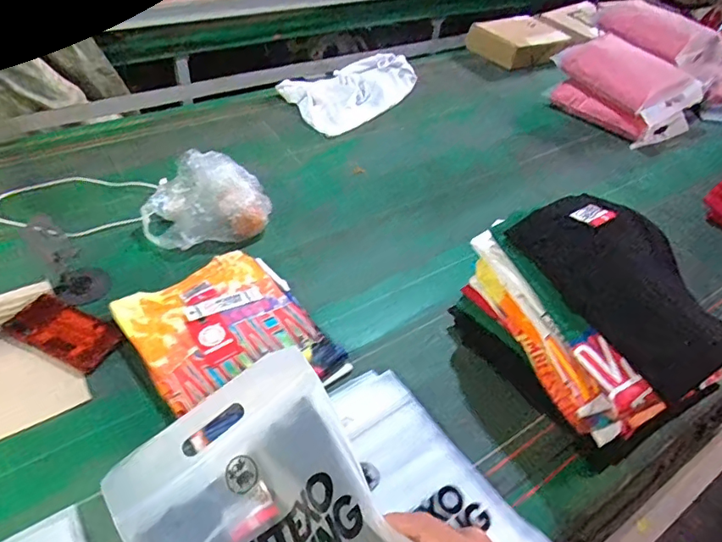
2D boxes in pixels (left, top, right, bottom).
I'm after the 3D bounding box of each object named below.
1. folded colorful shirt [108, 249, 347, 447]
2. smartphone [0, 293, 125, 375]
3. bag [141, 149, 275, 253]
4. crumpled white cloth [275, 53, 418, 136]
[{"bbox_3d":[-0.192,0.086,0.743,0.236,0.024,0.295,-27,53,-31],"label":"folded colorful shirt"},{"bbox_3d":[-0.430,0.087,0.737,0.168,0.013,0.077,22,46,15],"label":"smartphone"},{"bbox_3d":[-0.284,-0.131,0.925,0.220,0.103,0.170,-9,46,-16],"label":"bag"},{"bbox_3d":[-0.018,-0.492,1.355,0.386,0.057,0.263,-30,55,-32],"label":"crumpled white cloth"}]

